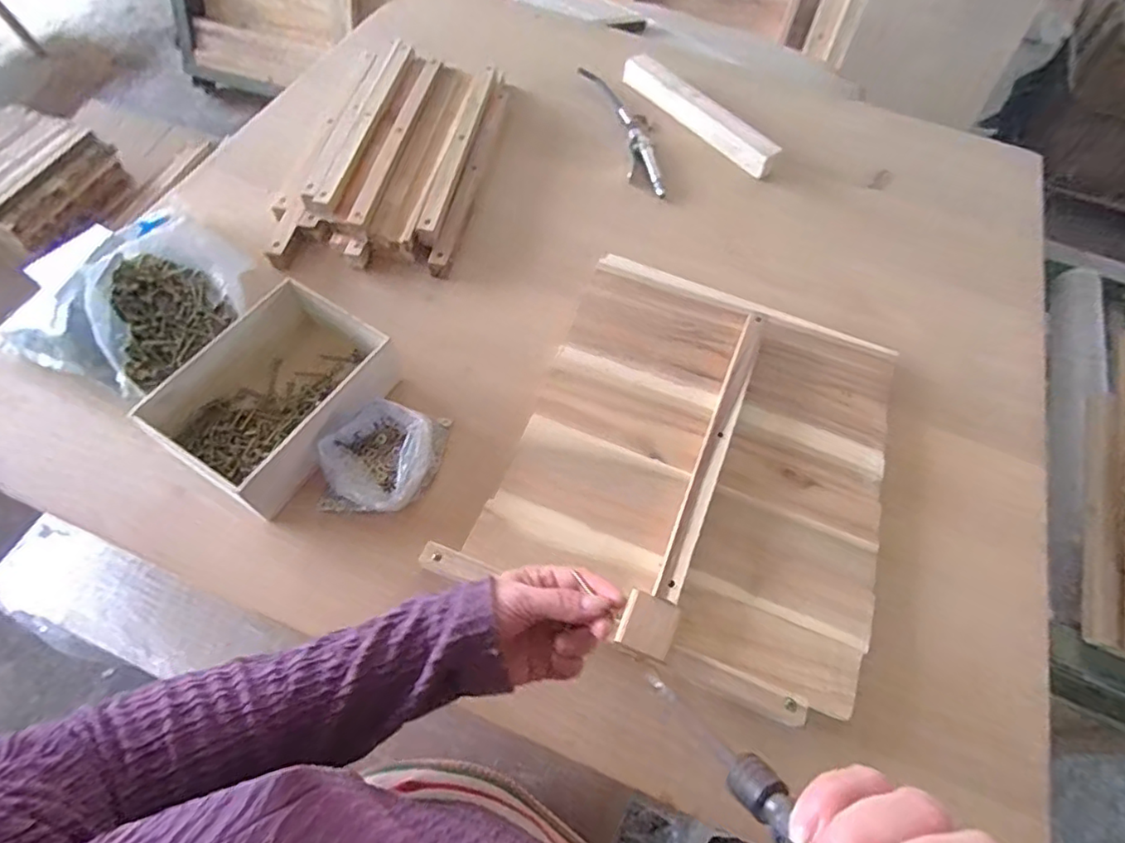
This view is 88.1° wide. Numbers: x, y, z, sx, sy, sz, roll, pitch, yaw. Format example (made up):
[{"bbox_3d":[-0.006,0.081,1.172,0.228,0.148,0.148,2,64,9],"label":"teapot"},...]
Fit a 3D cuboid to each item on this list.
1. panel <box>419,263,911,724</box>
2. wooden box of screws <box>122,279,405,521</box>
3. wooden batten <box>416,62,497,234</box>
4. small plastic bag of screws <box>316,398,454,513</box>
[{"bbox_3d":[0.141,0.025,0.574,0.356,0.032,0.409,24,63,9],"label":"panel"},{"bbox_3d":[-0.265,-0.025,0.561,0.144,0.069,0.193,30,64,12],"label":"wooden box of screws"},{"bbox_3d":[-0.127,-0.360,0.751,0.027,0.032,0.330,11,61,2],"label":"wooden batten"},{"bbox_3d":[-0.170,0.028,0.546,0.102,0.052,0.111,9,61,1],"label":"small plastic bag of screws"}]

